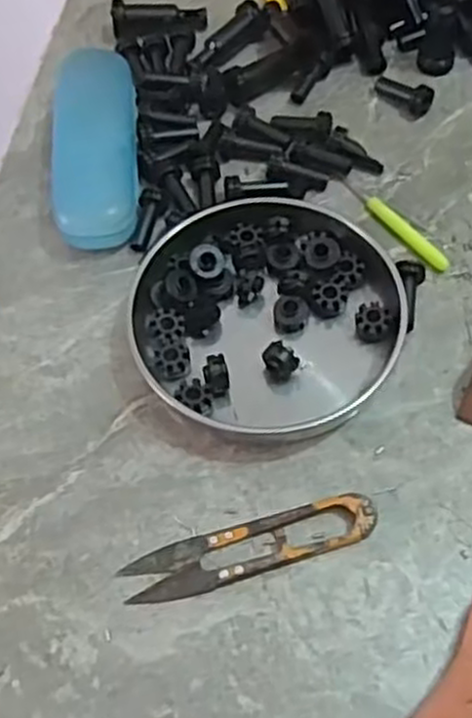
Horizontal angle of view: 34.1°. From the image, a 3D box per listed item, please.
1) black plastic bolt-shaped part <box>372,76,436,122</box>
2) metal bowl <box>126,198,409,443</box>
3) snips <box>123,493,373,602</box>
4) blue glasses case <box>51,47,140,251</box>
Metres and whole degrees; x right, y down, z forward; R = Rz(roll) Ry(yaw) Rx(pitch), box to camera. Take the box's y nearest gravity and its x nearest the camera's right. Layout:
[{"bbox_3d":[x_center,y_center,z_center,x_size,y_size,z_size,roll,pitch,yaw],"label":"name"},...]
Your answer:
[{"bbox_3d":[0.106,-0.171,0.491,0.040,0.015,0.020,37,68,22],"label":"black plastic bolt-shaped part"},{"bbox_3d":[0.016,-0.022,0.401,0.133,0.029,0.135,-1,59,2],"label":"metal bowl"},{"bbox_3d":[0.007,0.087,0.354,0.116,0.010,0.024,-14,59,-5],"label":"snips"},{"bbox_3d":[-0.083,-0.129,0.464,0.047,0.036,0.137,-7,59,-1],"label":"blue glasses case"}]

